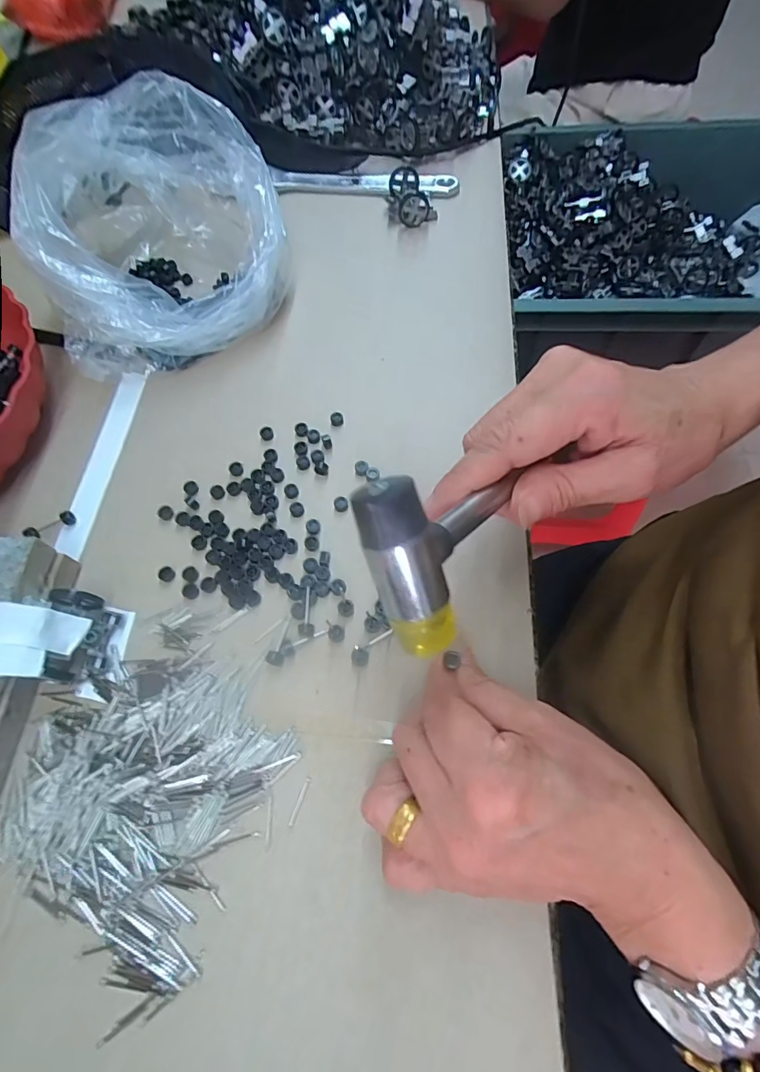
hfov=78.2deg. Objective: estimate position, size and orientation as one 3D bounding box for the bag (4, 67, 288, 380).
[{"bbox_3d":[-0.163,-0.234,0.353,0.169,0.101,0.198,-12,64,-3],"label":"bag"}]

